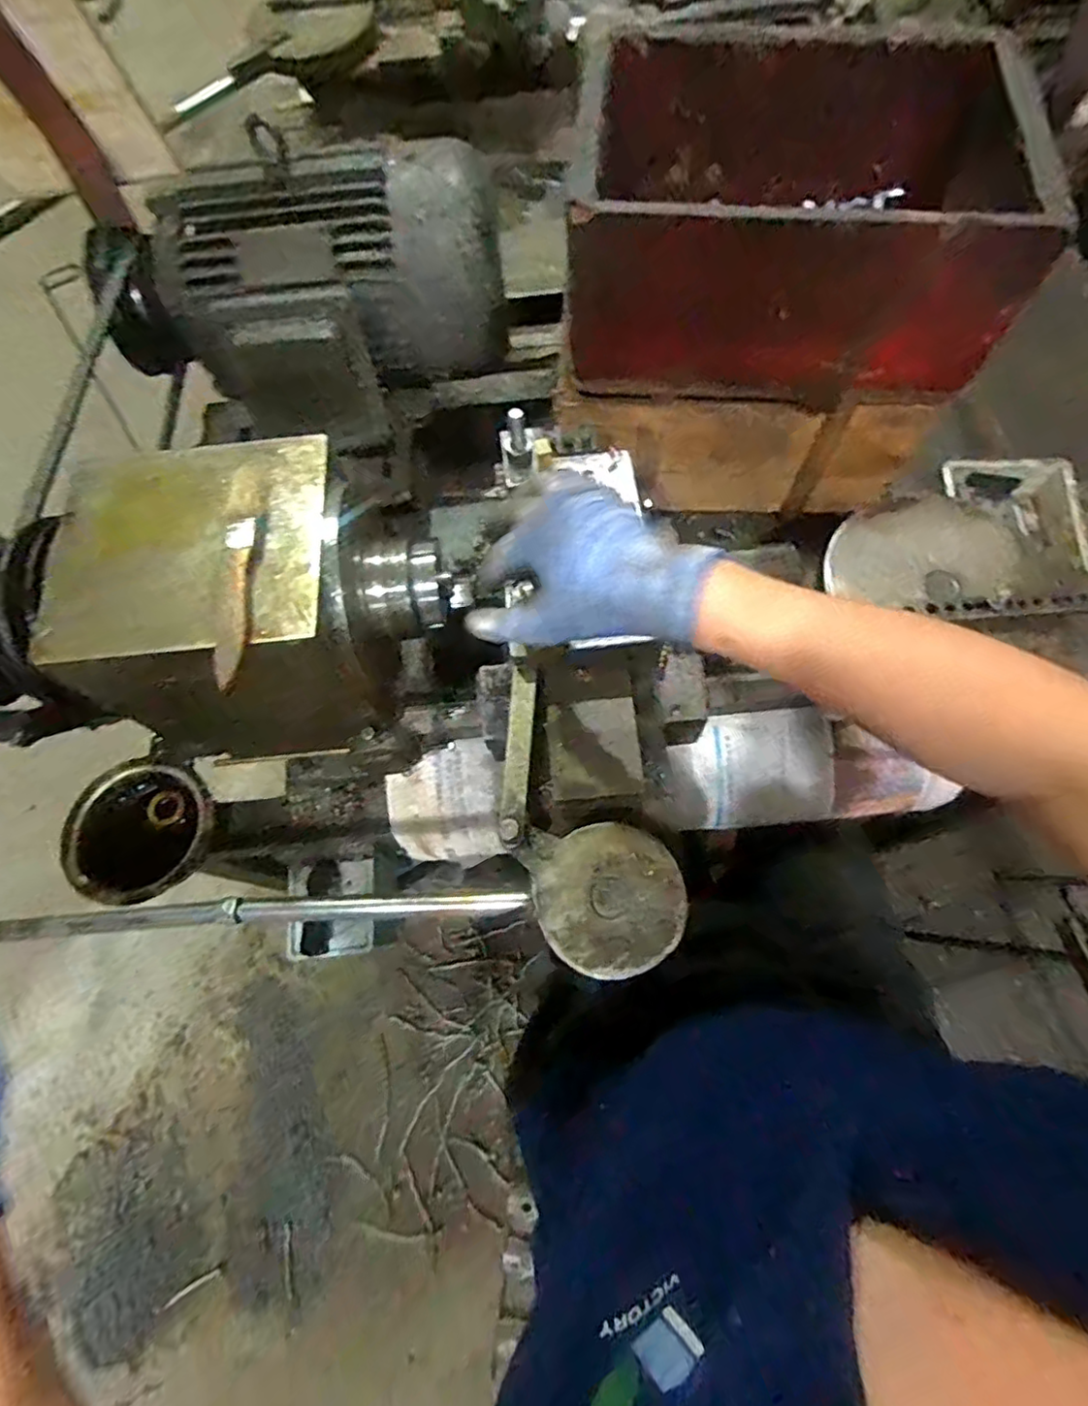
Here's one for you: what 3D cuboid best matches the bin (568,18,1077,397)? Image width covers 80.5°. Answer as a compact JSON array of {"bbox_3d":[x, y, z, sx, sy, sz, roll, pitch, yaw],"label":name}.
[{"bbox_3d":[0.221,-0.407,0.563,0.331,0.174,0.285,14,69,8],"label":"bin"}]

